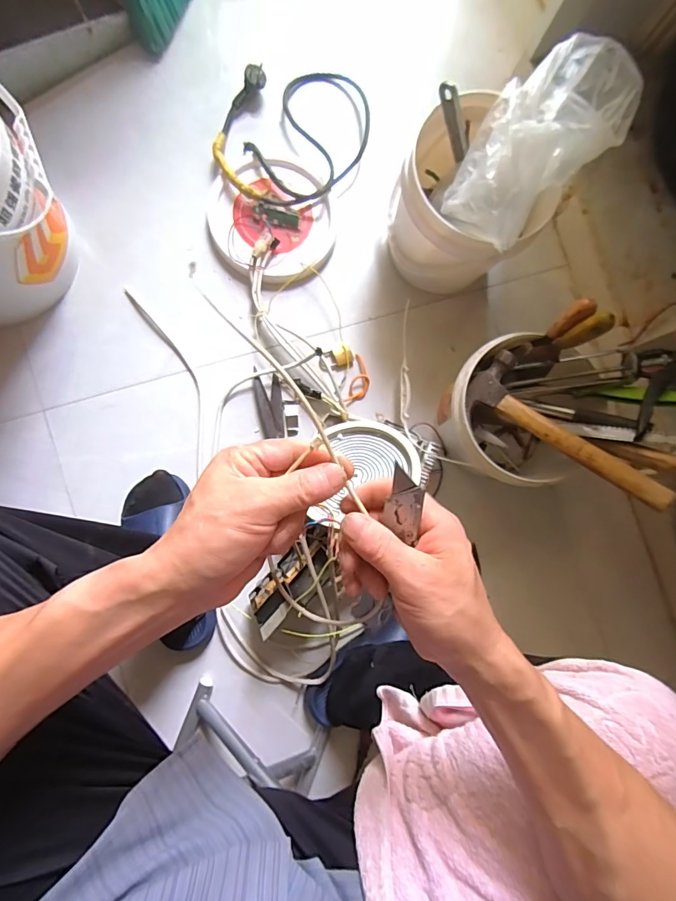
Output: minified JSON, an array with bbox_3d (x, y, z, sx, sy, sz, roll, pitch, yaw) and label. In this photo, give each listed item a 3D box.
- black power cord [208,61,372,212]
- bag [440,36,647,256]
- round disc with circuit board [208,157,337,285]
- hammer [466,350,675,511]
[{"bbox_3d":[-0.077,-0.573,0.790,0.244,0.060,0.313,36,82,-3],"label":"black power cord"},{"bbox_3d":[0.274,-0.430,0.607,0.277,0.144,0.159,-44,92,-8],"label":"bag"},{"bbox_3d":[-0.117,-0.401,0.774,0.219,0.047,0.206,1,86,-7],"label":"round disc with circuit board"},{"bbox_3d":[0.323,-0.023,0.631,0.099,0.047,0.302,-44,65,-8],"label":"hammer"}]

